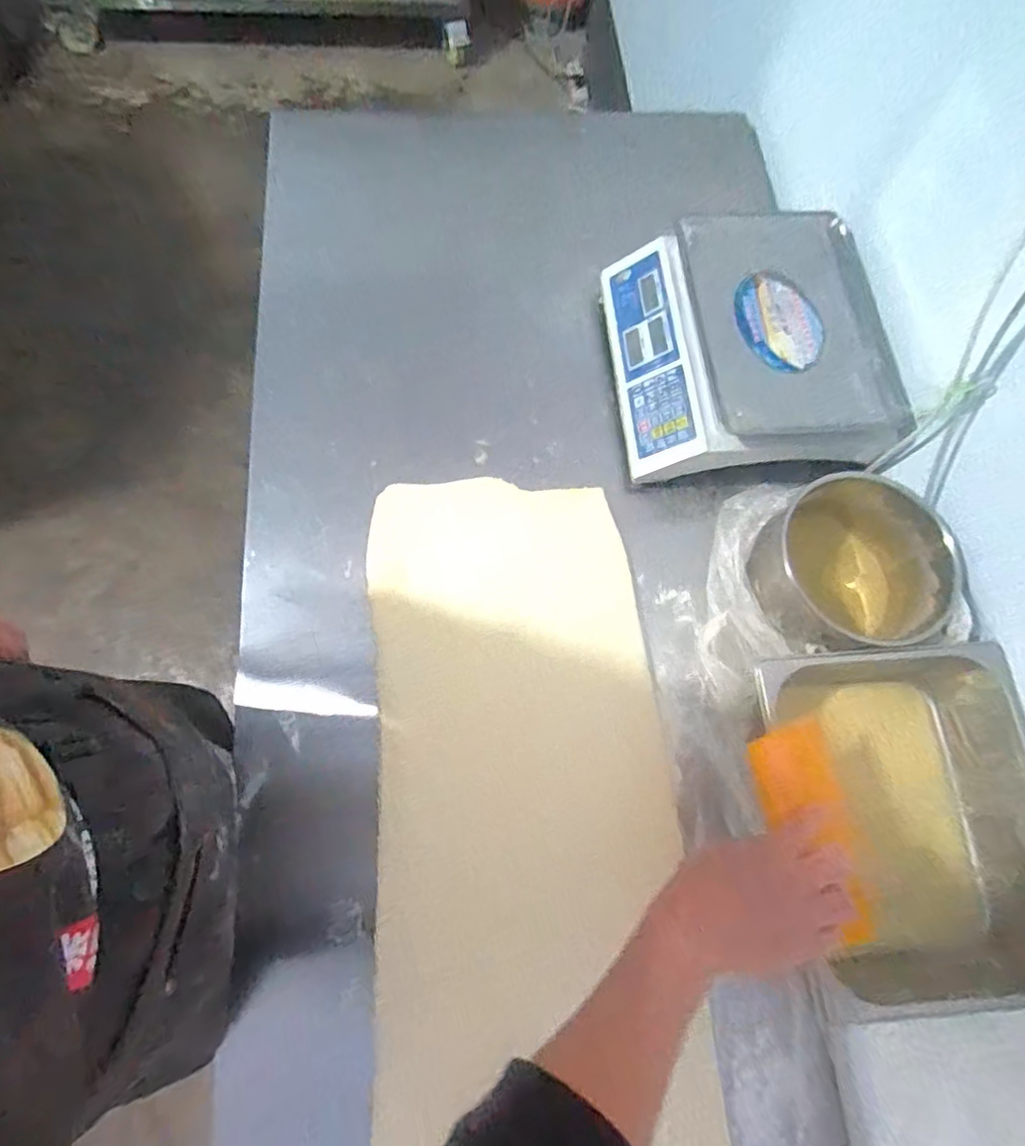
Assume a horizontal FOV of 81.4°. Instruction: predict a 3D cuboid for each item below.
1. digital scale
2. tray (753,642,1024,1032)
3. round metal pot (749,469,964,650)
[{"bbox_3d":[0.297,-0.290,0.776,0.319,0.106,0.344,-5,72,-2],"label":"digital scale"},{"bbox_3d":[0.396,0.245,0.605,0.251,0.097,0.313,-6,72,-2],"label":"tray"},{"bbox_3d":[0.384,-0.003,0.686,0.178,0.128,0.187,1,71,-4],"label":"round metal pot"}]

